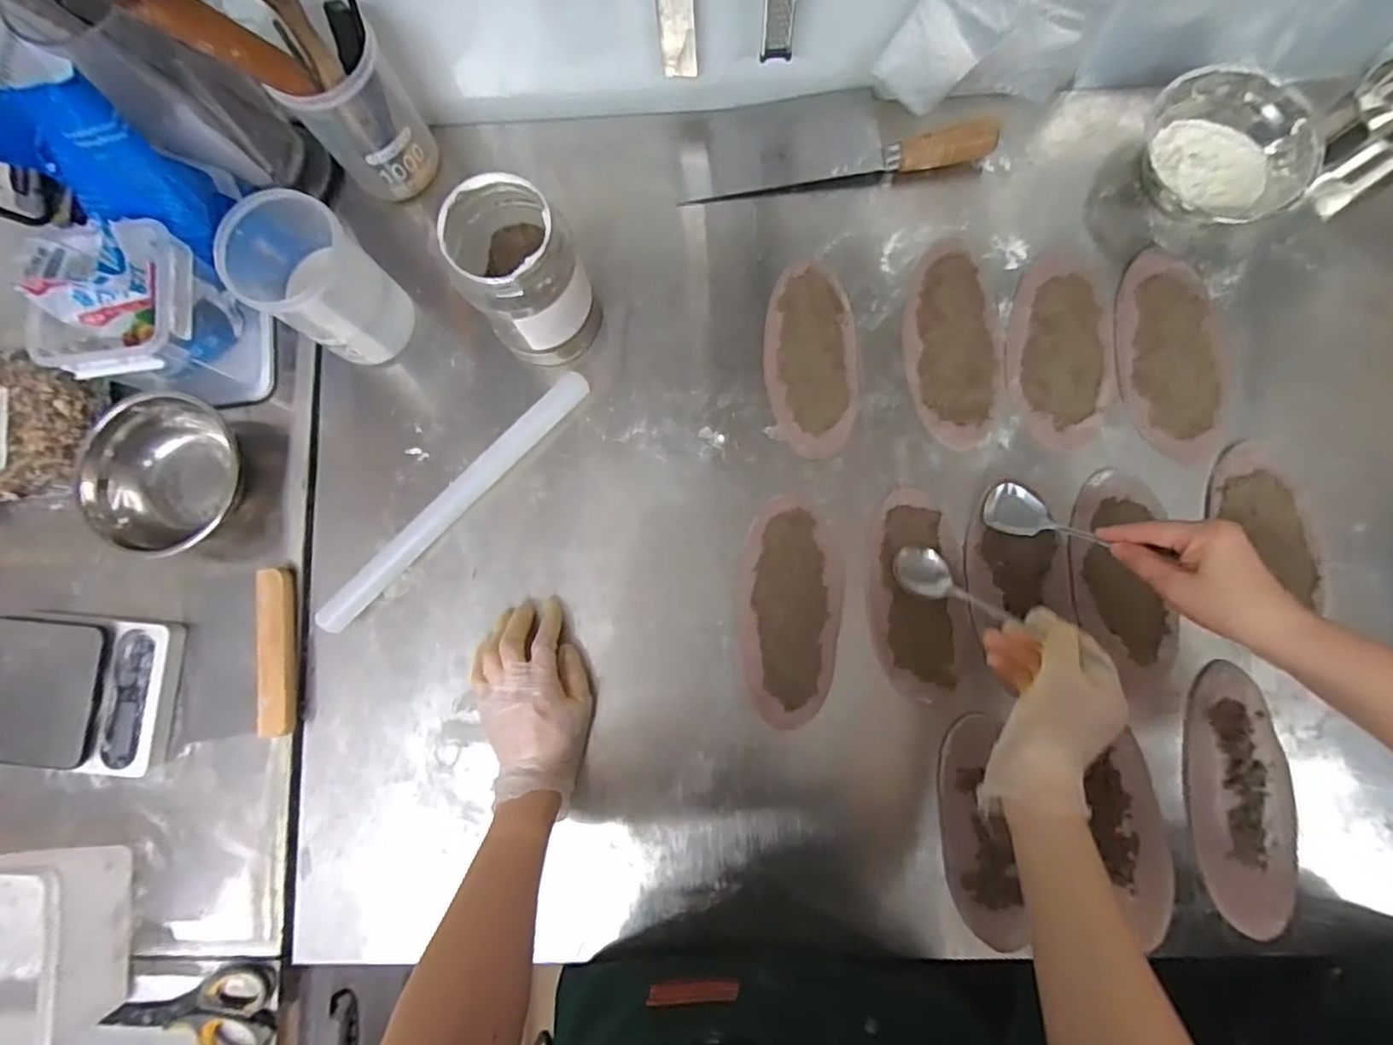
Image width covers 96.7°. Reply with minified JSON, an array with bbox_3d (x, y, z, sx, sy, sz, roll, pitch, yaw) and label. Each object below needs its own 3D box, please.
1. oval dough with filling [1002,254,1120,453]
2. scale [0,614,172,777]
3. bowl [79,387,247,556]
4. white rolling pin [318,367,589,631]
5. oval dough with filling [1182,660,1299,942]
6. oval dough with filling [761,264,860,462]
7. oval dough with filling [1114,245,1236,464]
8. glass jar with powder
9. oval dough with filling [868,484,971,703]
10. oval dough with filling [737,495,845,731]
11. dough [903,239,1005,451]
[{"bbox_3d":[0.340,-0.160,0.579,0.095,0.005,0.178,-1,84,3],"label":"oval dough with filling"},{"bbox_3d":[-0.574,0.154,0.565,0.175,0.034,0.131,5,83,3],"label":"scale"},{"bbox_3d":[-0.486,-0.044,0.572,0.128,0.062,0.140,0,84,3],"label":"bowl"},{"bbox_3d":[-0.223,-0.022,0.576,0.024,0.025,0.322,44,88,6],"label":"white rolling pin"},{"bbox_3d":[0.462,0.233,0.524,0.084,0.009,0.217,-1,84,3],"label":"oval dough with filling"},{"bbox_3d":[0.108,-0.155,0.588,0.082,0.006,0.183,-1,84,3],"label":"oval dough with filling"},{"bbox_3d":[0.436,-0.158,0.566,0.090,0.016,0.197,-3,84,3],"label":"oval dough with filling"},{"bbox_3d":[-0.144,-0.209,0.528,0.086,0.157,0.095,-32,83,0],"label":"glass jar with powder"},{"bbox_3d":[0.197,0.064,0.554,0.081,0.008,0.185,-1,84,3],"label":"oval dough with filling"},{"bbox_3d":[0.083,0.079,0.561,0.091,0.004,0.199,6,84,4],"label":"oval dough with filling"},{"bbox_3d":[0.242,-0.169,0.581,0.088,0.007,0.193,-3,84,3],"label":"dough"}]

